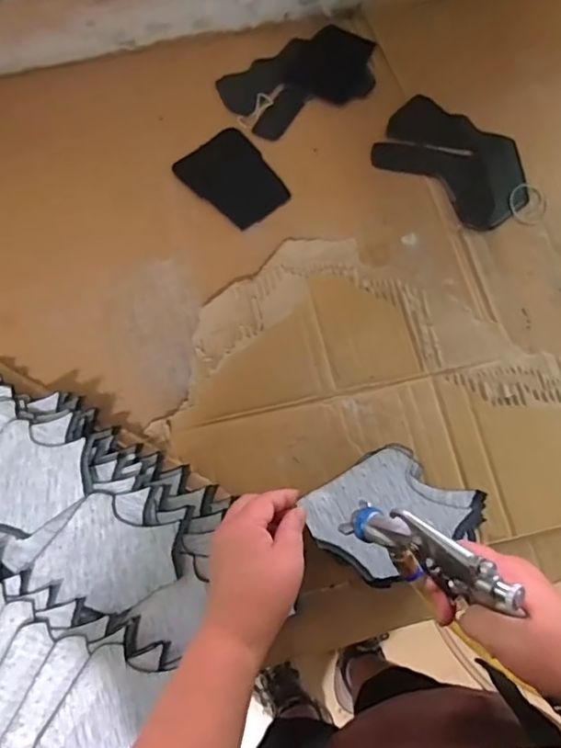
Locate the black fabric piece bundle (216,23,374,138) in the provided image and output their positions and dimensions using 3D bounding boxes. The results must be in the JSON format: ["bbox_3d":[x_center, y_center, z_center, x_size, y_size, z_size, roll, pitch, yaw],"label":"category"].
[{"bbox_3d":[0.032,-0.384,0.703,0.207,0.012,0.123,-31,77,-9],"label":"black fabric piece bundle"}]

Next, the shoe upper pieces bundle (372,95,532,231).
[{"bbox_3d":[0.213,-0.260,0.657,0.186,0.005,0.129,34,76,9],"label":"shoe upper pieces bundle"}]

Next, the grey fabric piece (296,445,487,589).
[{"bbox_3d":[0.100,0.117,0.470,0.144,0.012,0.097,-25,76,-8],"label":"grey fabric piece"}]

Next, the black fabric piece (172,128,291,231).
[{"bbox_3d":[-0.055,-0.234,0.643,0.095,0.010,0.124,-40,78,-11],"label":"black fabric piece"}]

